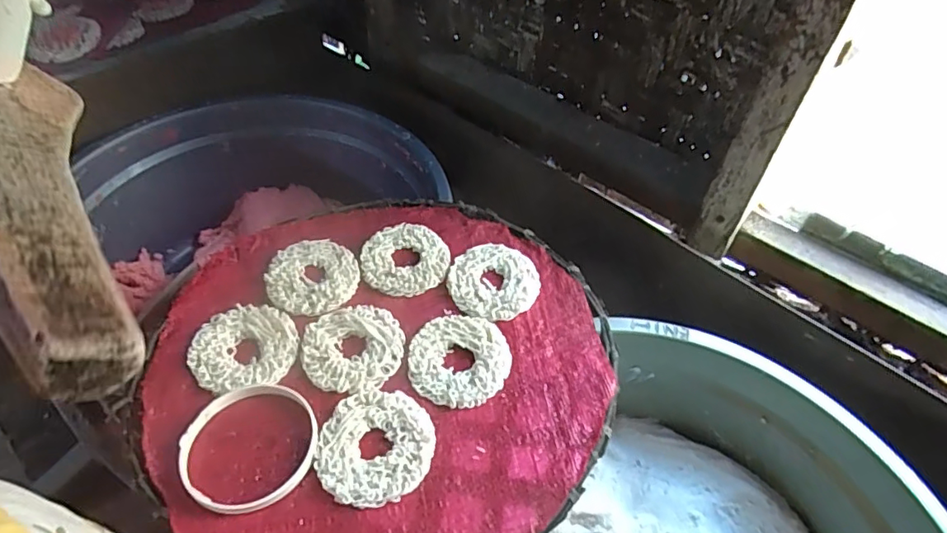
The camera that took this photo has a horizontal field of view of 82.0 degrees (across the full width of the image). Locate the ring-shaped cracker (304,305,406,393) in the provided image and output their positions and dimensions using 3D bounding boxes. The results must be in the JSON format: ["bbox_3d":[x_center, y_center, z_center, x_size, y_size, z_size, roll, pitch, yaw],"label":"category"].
[{"bbox_3d":[-0.095,0.063,0.430,0.077,0.004,0.078,1,47,-2],"label":"ring-shaped cracker"}]

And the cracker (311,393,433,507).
[{"bbox_3d":[-0.067,0.123,0.378,0.077,0.006,0.079,1,47,-2],"label":"cracker"}]

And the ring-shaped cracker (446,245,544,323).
[{"bbox_3d":[0.019,0.012,0.481,0.078,0.010,0.077,1,47,-2],"label":"ring-shaped cracker"}]

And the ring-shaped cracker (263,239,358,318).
[{"bbox_3d":[-0.142,0.008,0.480,0.078,0.009,0.080,-11,49,-13],"label":"ring-shaped cracker"}]

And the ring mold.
[{"bbox_3d":[-0.153,0.121,0.373,0.088,0.010,0.090,1,47,-2],"label":"ring mold"}]

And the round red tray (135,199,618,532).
[{"bbox_3d":[-0.068,0.068,0.429,0.338,0.025,0.338,1,47,-2],"label":"round red tray"}]

